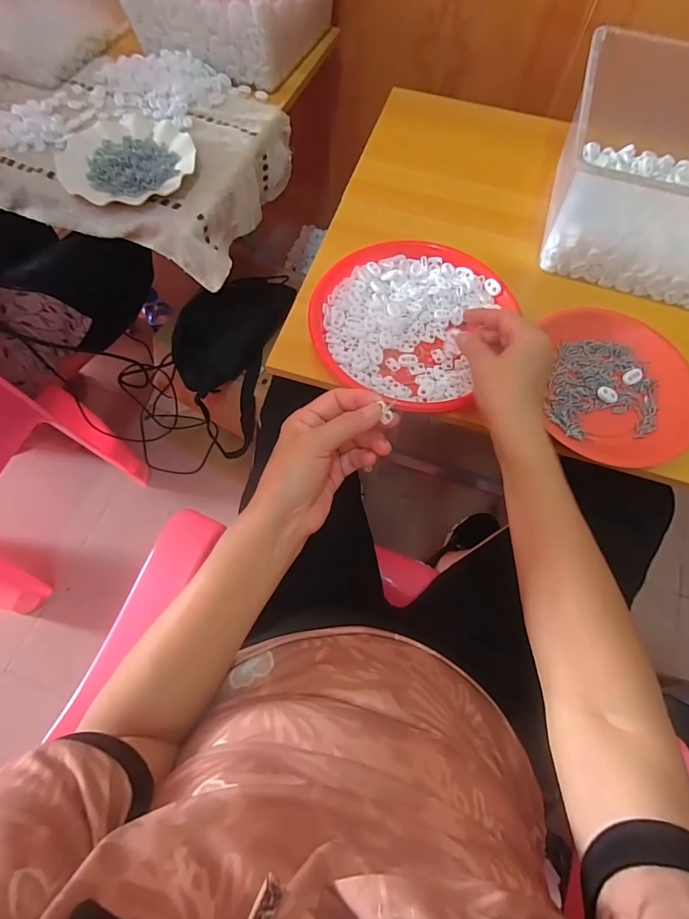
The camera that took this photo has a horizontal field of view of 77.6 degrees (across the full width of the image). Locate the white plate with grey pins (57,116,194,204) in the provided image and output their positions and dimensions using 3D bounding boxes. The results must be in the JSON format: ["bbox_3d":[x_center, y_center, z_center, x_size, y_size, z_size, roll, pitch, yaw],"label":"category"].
[{"bbox_3d":[-0.303,-0.424,0.600,0.175,0.021,0.183,0,71,-1],"label":"white plate with grey pins"}]

